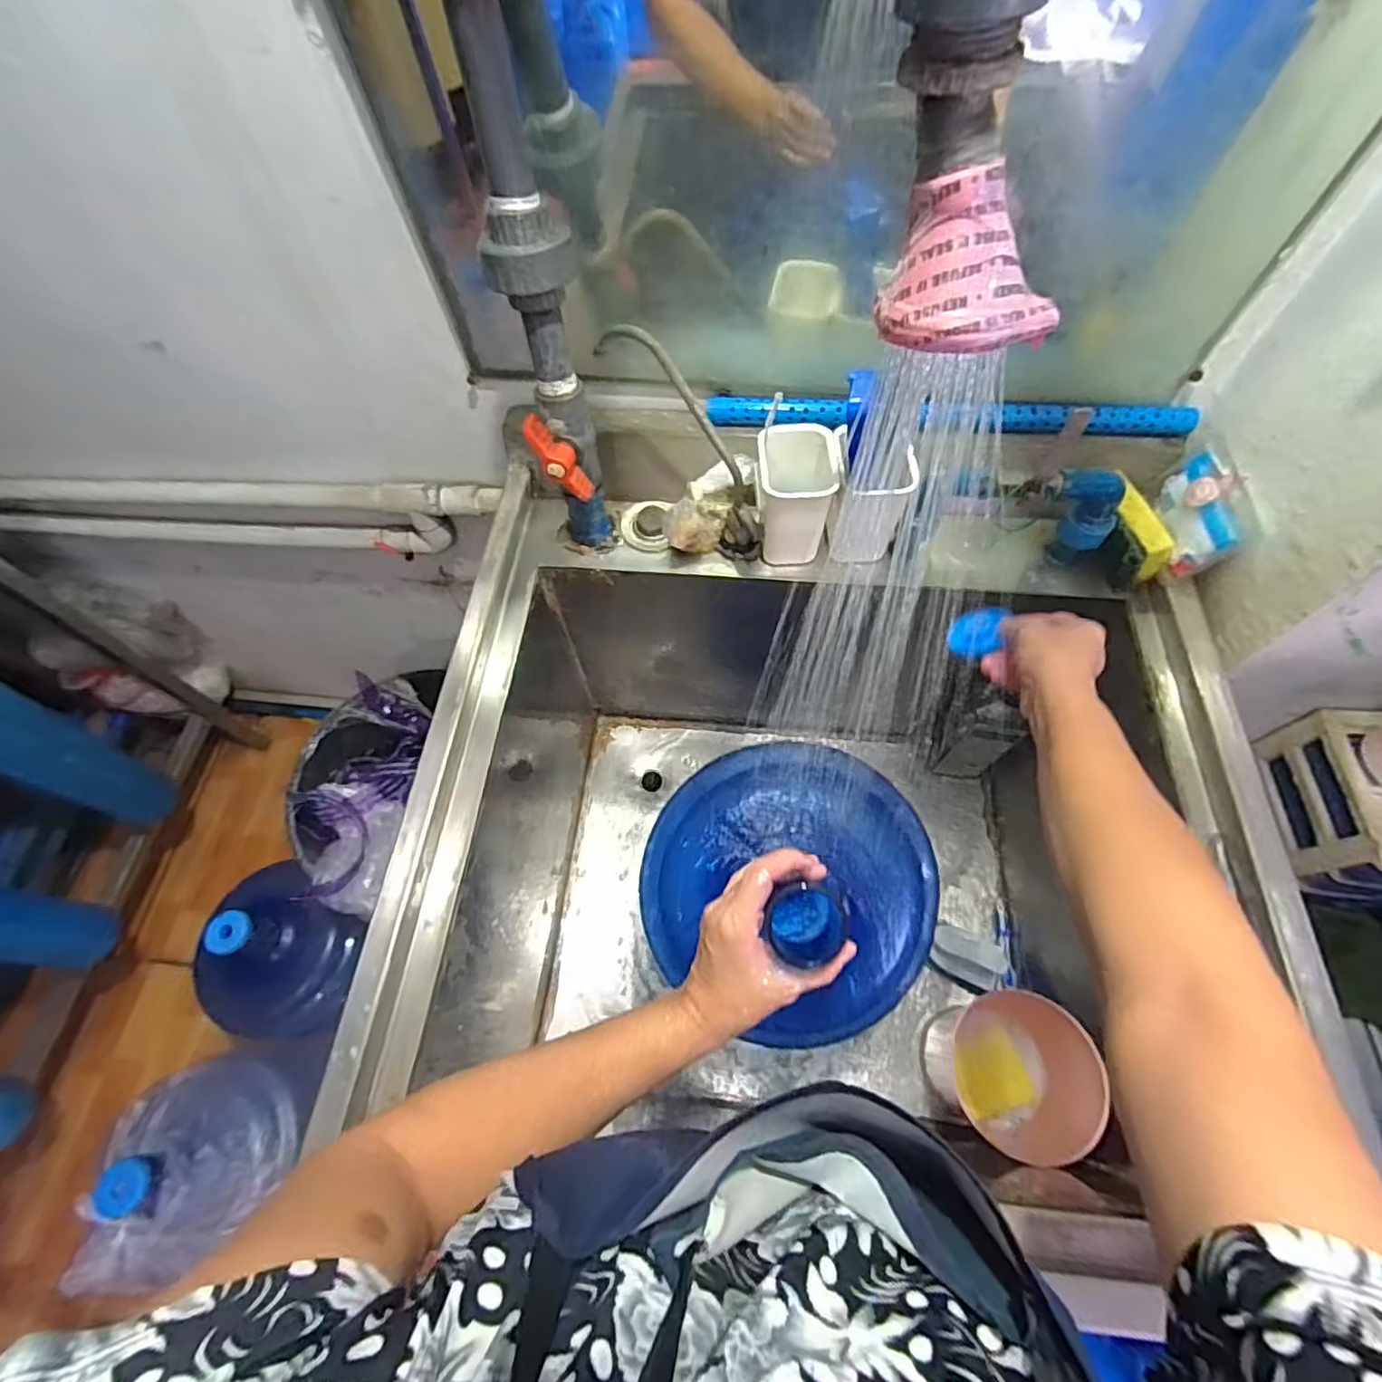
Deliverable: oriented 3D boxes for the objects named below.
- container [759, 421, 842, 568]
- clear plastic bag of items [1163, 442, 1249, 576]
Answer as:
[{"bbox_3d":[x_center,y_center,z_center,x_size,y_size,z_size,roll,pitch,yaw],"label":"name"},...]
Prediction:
[{"bbox_3d":[0.104,-0.196,0.638,0.081,0.100,0.091,8,64,7],"label":"container"},{"bbox_3d":[0.486,-0.171,0.599,0.047,0.063,0.113,8,64,7],"label":"clear plastic bag of items"}]

